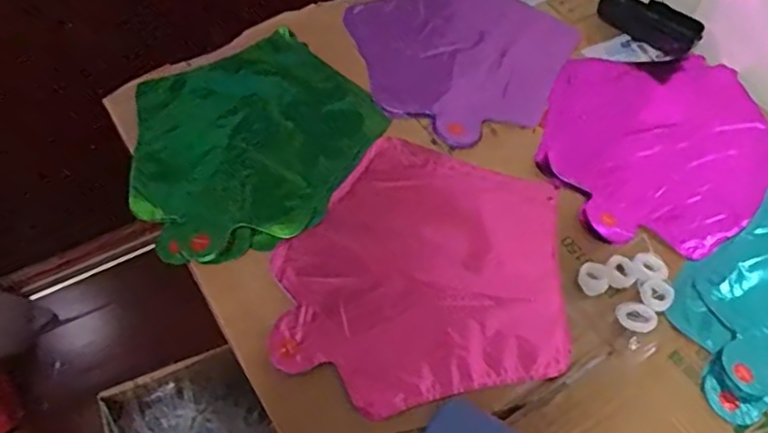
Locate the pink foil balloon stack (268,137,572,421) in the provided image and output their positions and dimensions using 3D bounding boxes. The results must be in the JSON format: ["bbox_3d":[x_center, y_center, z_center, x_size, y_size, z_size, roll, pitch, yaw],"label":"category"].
[{"bbox_3d":[0.031,0.038,0.502,0.224,0.007,0.235,3,57,0],"label":"pink foil balloon stack"}]

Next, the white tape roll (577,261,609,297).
[{"bbox_3d":[0.171,0.050,0.495,0.027,0.007,0.025,1,57,-1],"label":"white tape roll"}]

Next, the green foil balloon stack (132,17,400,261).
[{"bbox_3d":[-0.121,-0.074,0.576,0.230,0.013,0.229,-20,60,-14],"label":"green foil balloon stack"}]

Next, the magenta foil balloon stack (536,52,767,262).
[{"bbox_3d":[0.269,-0.067,0.588,0.236,0.014,0.224,-9,58,-7],"label":"magenta foil balloon stack"}]

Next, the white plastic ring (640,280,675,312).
[{"bbox_3d":[0.217,0.063,0.485,0.024,0.008,0.025,1,57,-1],"label":"white plastic ring"}]

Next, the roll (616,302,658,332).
[{"bbox_3d":[0.197,0.078,0.474,0.029,0.008,0.024,33,62,18],"label":"roll"}]

